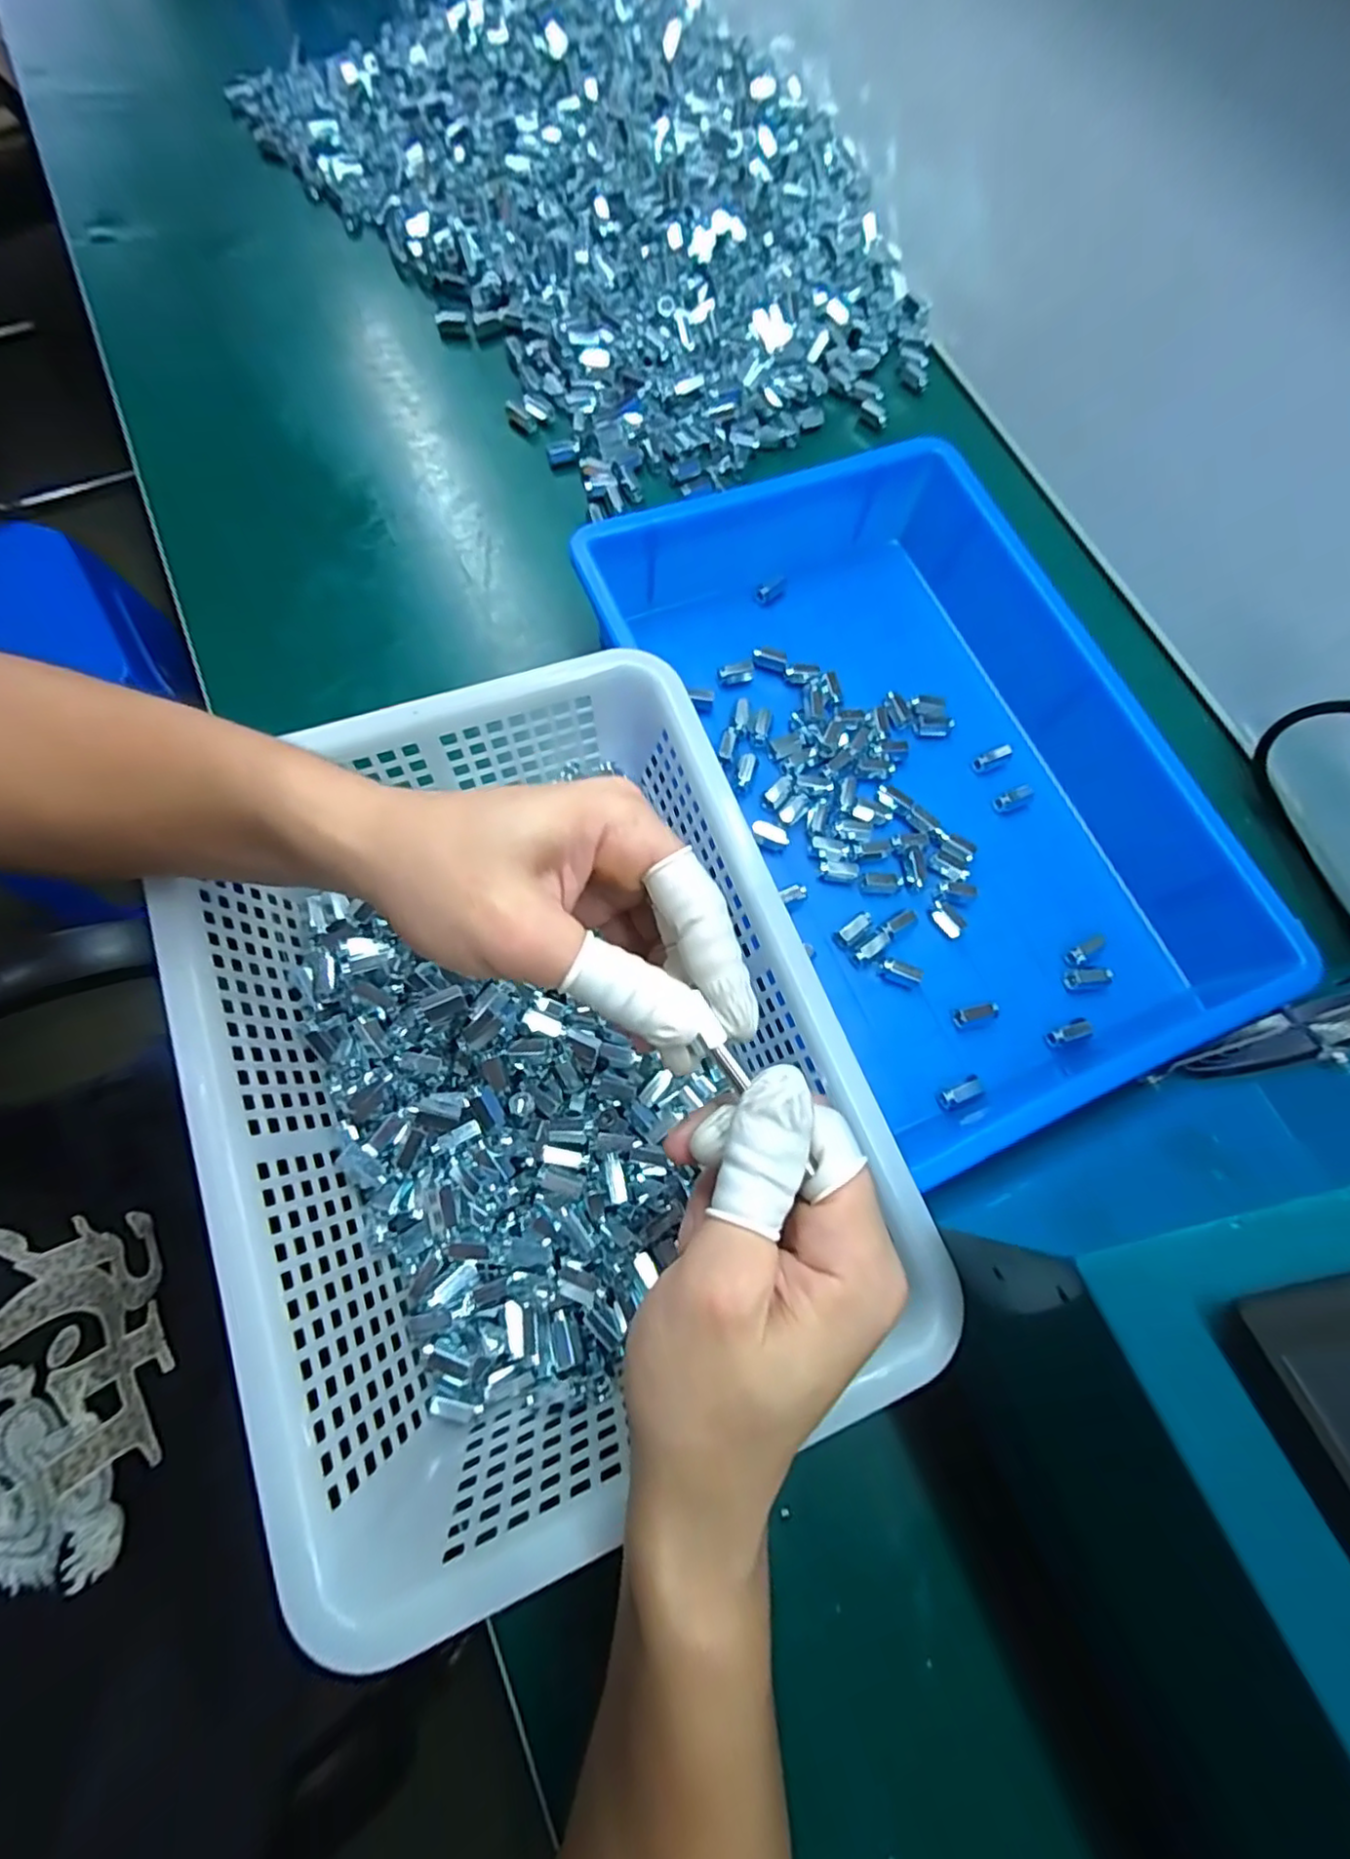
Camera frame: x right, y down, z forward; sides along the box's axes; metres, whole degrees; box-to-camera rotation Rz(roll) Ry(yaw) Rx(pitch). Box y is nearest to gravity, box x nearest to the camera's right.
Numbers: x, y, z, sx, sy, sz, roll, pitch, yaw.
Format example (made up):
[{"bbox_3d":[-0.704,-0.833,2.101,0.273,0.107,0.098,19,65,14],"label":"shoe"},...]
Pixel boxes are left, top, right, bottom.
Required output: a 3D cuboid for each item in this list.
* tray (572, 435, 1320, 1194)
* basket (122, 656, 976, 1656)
[{"bbox_3d":[0.132,-0.089,0.370,0.238,0.082,0.366,-24,77,-11],"label":"tray"},{"bbox_3d":[-0.054,0.053,0.288,0.228,0.120,0.313,-19,76,-10],"label":"basket"}]

